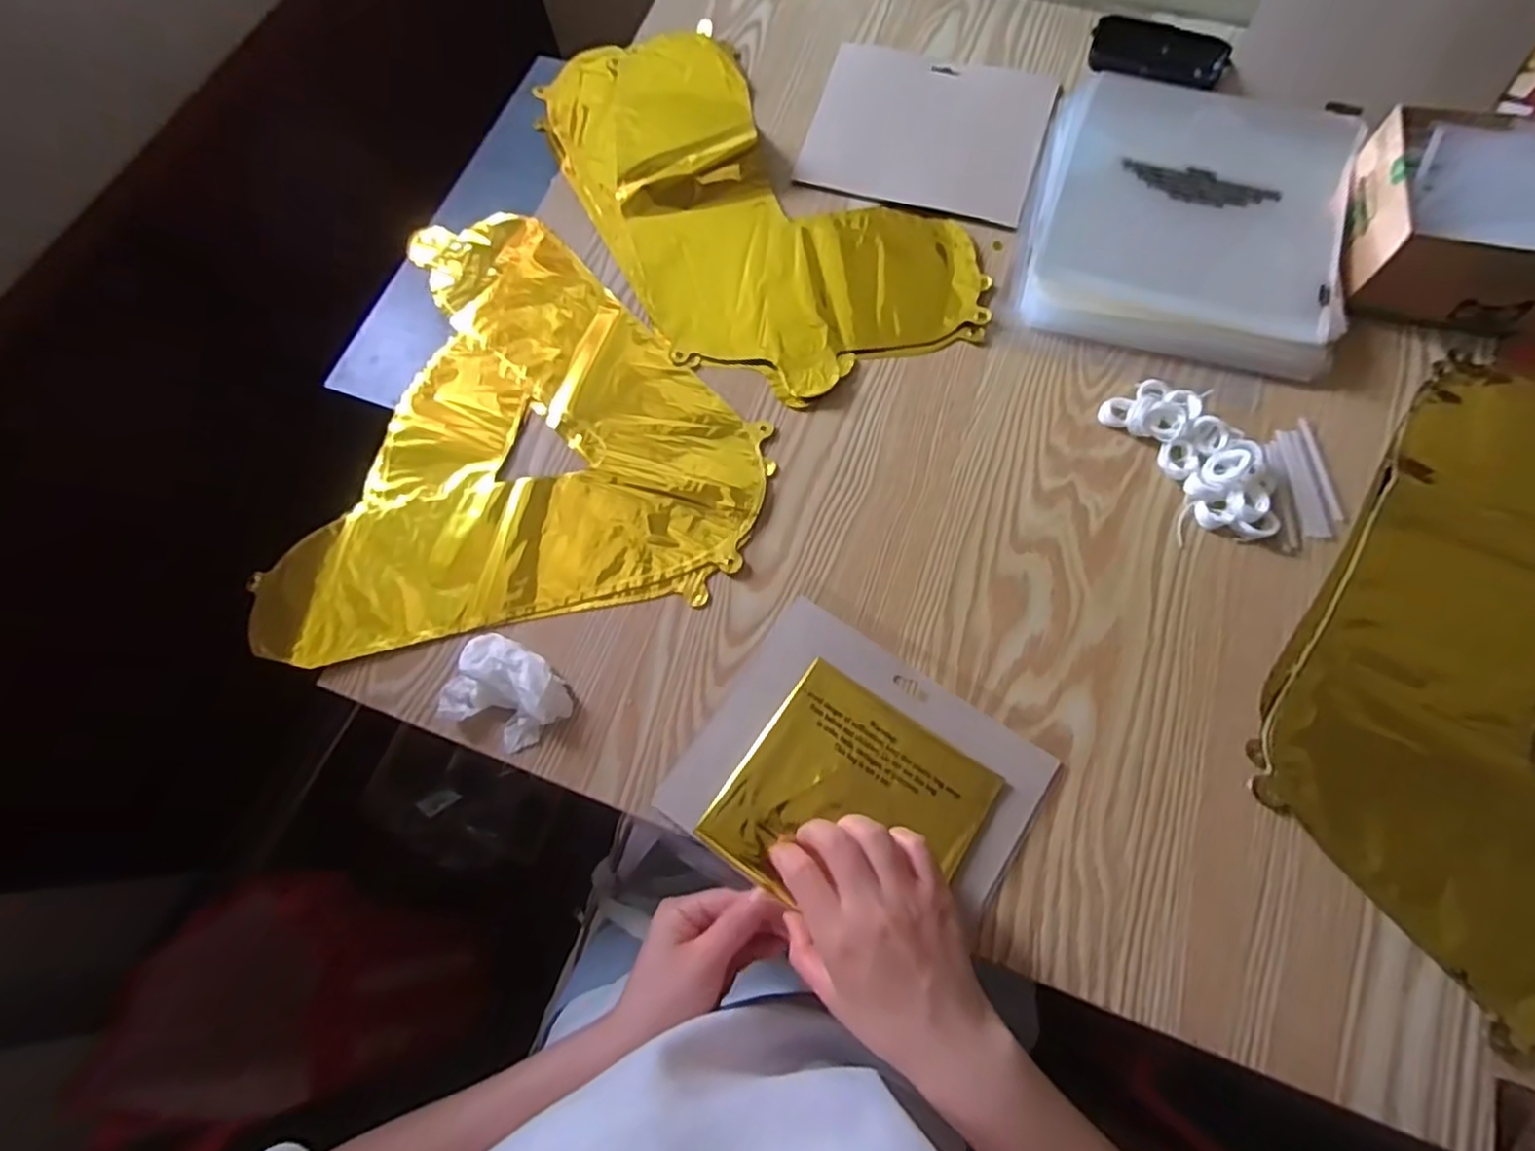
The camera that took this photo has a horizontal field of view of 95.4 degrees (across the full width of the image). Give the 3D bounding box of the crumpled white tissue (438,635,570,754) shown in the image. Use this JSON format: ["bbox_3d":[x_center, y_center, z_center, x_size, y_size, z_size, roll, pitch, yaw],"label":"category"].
[{"bbox_3d":[-0.167,0.075,0.444,0.078,0.028,0.059,25,74,11],"label":"crumpled white tissue"}]

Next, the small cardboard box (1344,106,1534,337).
[{"bbox_3d":[0.510,-0.245,0.480,0.190,0.062,0.150,7,72,5],"label":"small cardboard box"}]

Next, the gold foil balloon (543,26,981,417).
[{"bbox_3d":[-0.019,-0.321,0.576,0.237,0.014,0.404,-27,72,-7],"label":"gold foil balloon"}]

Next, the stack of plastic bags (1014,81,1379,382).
[{"bbox_3d":[0.319,-0.277,0.535,0.214,0.033,0.241,14,72,7],"label":"stack of plastic bags"}]

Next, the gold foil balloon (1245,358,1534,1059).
[{"bbox_3d":[0.448,0.043,0.424,0.199,0.020,0.383,32,75,12],"label":"gold foil balloon"}]

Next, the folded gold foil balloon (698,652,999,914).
[{"bbox_3d":[0.051,0.141,0.424,0.137,0.005,0.131,33,75,12],"label":"folded gold foil balloon"}]

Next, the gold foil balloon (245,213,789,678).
[{"bbox_3d":[-0.190,-0.131,0.533,0.351,0.020,0.358,-7,71,0],"label":"gold foil balloon"}]

